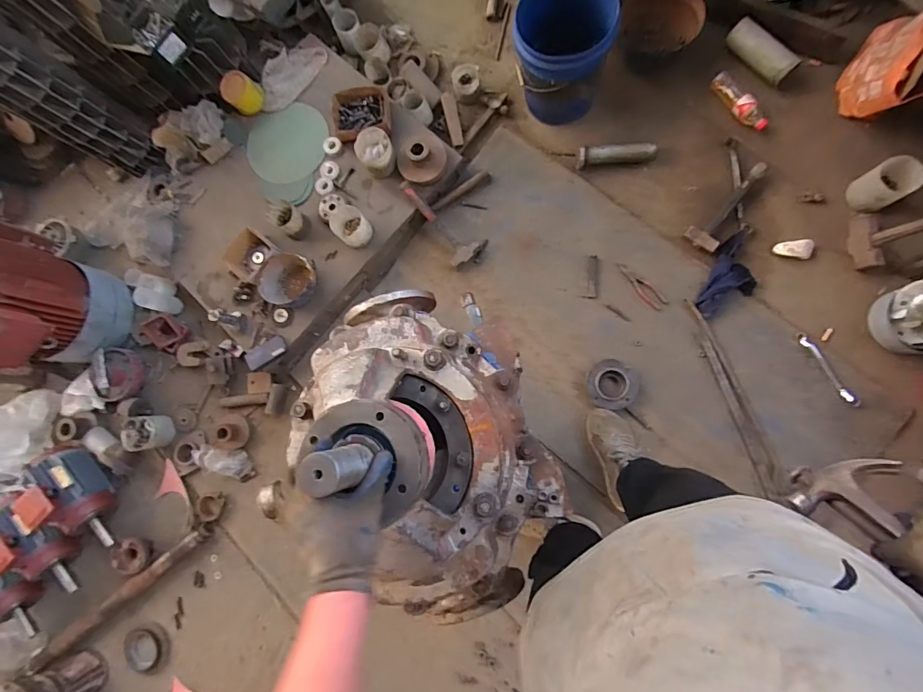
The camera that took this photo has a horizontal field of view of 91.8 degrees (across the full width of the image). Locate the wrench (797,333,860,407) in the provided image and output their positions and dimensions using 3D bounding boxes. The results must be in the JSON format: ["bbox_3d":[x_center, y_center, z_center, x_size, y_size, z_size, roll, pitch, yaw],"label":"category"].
[{"bbox_3d":[1.061,0.065,1.289,0.043,0.014,0.244,-33,82,3],"label":"wrench"}]

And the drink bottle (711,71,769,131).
[{"bbox_3d":[0.871,-0.769,1.388,0.065,0.049,0.228,-33,81,3],"label":"drink bottle"}]

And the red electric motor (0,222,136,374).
[{"bbox_3d":[-1.394,-0.152,1.311,0.392,0.613,0.371,28,88,10],"label":"red electric motor"}]

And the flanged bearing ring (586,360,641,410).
[{"bbox_3d":[0.458,0.117,1.354,0.145,0.052,0.148,-1,84,8],"label":"flanged bearing ring"}]

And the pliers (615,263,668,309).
[{"bbox_3d":[0.552,-0.185,1.384,0.054,0.008,0.187,-44,82,2],"label":"pliers"}]

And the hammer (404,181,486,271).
[{"bbox_3d":[-0.053,-0.414,1.472,0.140,0.099,0.339,-37,80,3],"label":"hammer"}]

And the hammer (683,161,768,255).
[{"bbox_3d":[0.818,-0.431,1.369,0.099,0.037,0.308,38,90,10],"label":"hammer"}]

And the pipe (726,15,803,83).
[{"bbox_3d":[0.922,-0.909,1.379,0.071,0.063,0.223,-40,80,2],"label":"pipe"}]

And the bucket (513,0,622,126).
[{"bbox_3d":[0.305,-0.879,1.351,0.274,0.290,0.252,-1,84,8],"label":"bucket"}]

